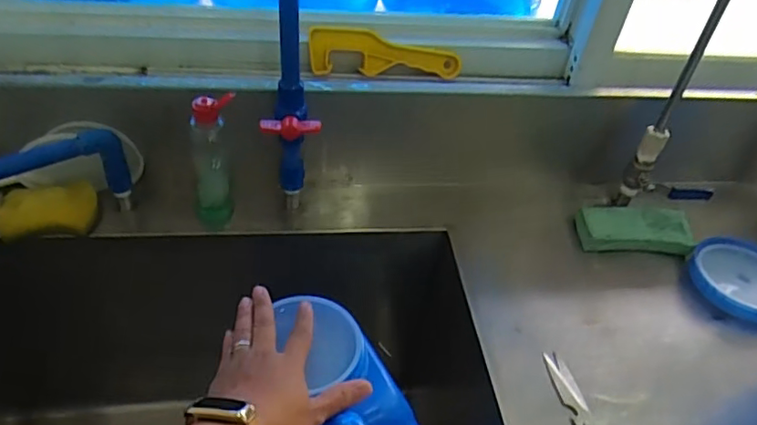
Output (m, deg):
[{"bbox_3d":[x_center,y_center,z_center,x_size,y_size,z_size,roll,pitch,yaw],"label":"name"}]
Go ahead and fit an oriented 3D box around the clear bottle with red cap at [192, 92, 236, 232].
[{"bbox_3d":[-0.194,-0.055,0.678,0.054,0.173,0.044,3,43,-5],"label":"clear bottle with red cap"}]

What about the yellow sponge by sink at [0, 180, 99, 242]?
[{"bbox_3d":[-0.385,-0.003,0.672,0.101,0.028,0.073,-11,46,-19],"label":"yellow sponge by sink"}]

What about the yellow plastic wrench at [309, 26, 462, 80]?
[{"bbox_3d":[0.011,-0.206,0.740,0.195,0.056,0.019,-1,44,-10],"label":"yellow plastic wrench"}]

